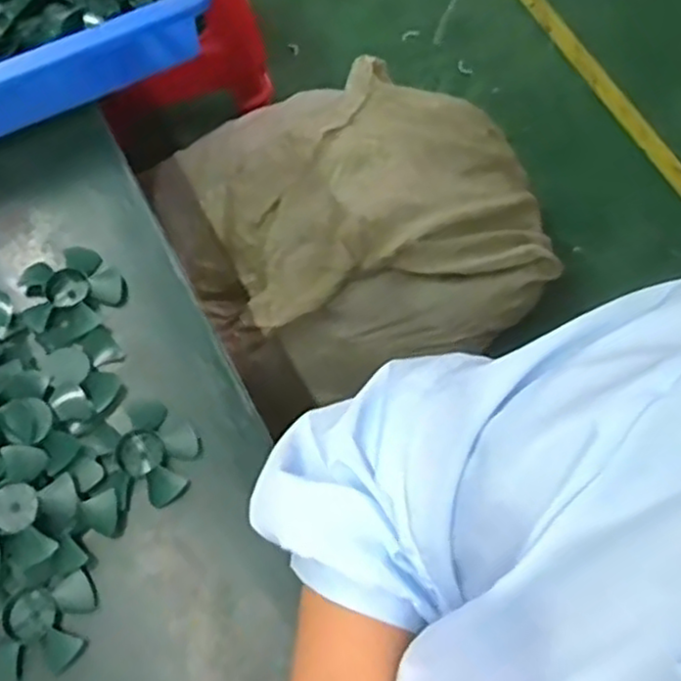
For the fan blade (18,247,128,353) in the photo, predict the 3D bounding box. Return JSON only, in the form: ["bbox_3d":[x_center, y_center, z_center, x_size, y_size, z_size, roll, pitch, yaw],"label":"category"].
[{"bbox_3d":[-0.197,-0.035,0.520,0.071,0.016,0.071,1,72,-2],"label":"fan blade"}]

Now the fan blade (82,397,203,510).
[{"bbox_3d":[-0.132,0.075,0.475,0.071,0.010,0.066,1,69,-2],"label":"fan blade"}]

